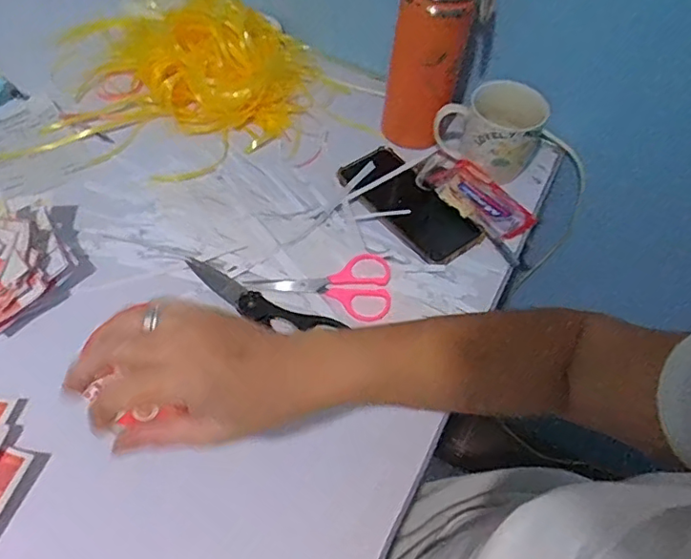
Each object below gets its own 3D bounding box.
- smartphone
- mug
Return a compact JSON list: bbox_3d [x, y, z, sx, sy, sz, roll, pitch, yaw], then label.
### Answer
[{"bbox_3d":[0.070,-0.086,0.632,0.080,0.013,0.165,-33,64,-24],"label":"smartphone"},{"bbox_3d":[0.166,-0.172,0.655,0.101,0.085,0.097,2,55,-3],"label":"mug"}]

